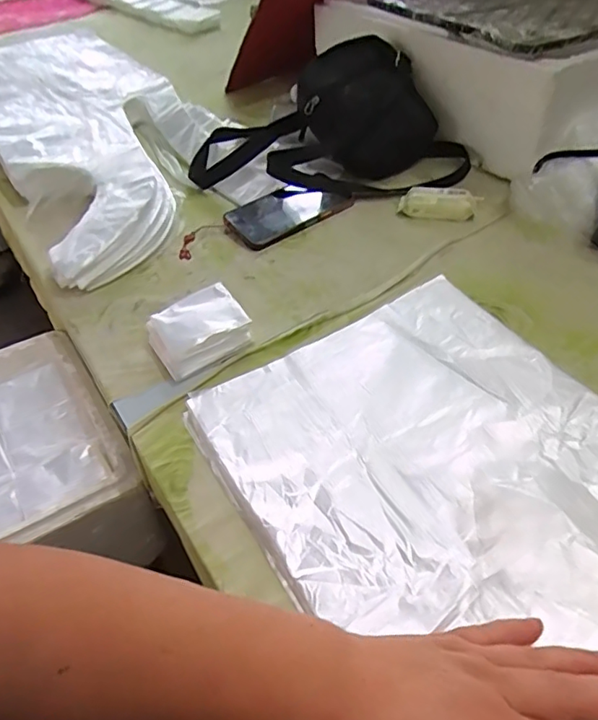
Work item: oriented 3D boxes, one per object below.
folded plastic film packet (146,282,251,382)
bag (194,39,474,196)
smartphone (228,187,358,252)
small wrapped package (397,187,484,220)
[{"bbox_3d":[-0.102,-0.030,0.561,0.093,0.035,0.073,-26,50,-21],"label":"folded plastic film packet"},{"bbox_3d":[0.042,-0.338,0.775,0.386,0.132,0.207,5,46,8],"label":"bag"},{"bbox_3d":[-0.015,-0.198,0.725,0.160,0.015,0.081,-30,51,-24],"label":"smartphone"},{"bbox_3d":[0.180,-0.202,0.712,0.100,0.021,0.055,5,46,9],"label":"small wrapped package"}]

